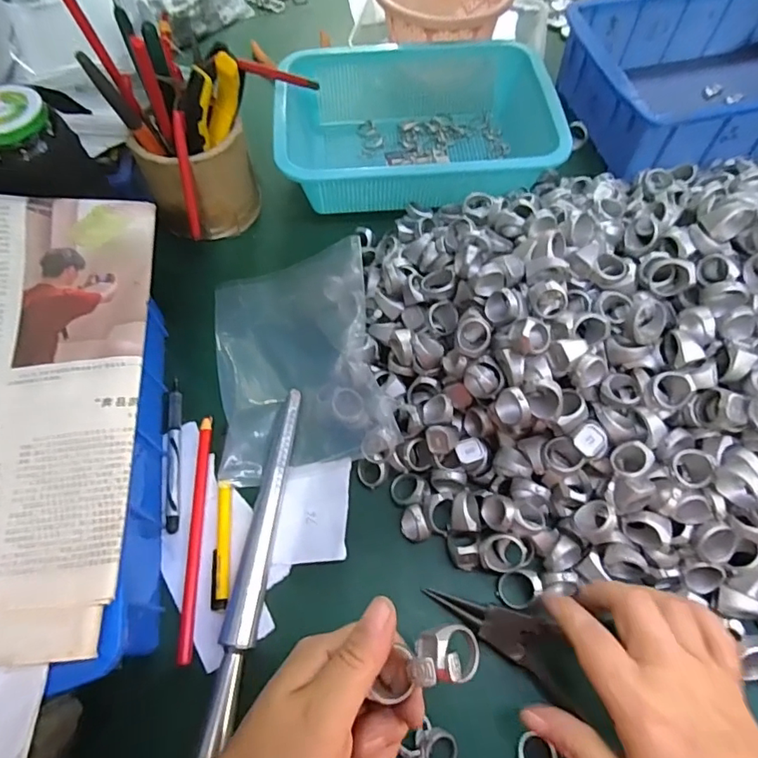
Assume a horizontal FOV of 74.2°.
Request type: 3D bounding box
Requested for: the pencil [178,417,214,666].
[{"bbox_3d":[-0.129,0.105,0.354,0.010,0.005,0.166,-4,62,0],"label":"pencil"}]

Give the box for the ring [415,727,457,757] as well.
[{"bbox_3d":[0.034,0.216,0.287,0.023,0.017,0.026,-11,62,-4],"label":"ring"}]

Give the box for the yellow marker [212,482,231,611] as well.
[{"bbox_3d":[-0.110,0.114,0.349,0.012,0.006,0.084,-7,62,-2],"label":"yellow marker"}]

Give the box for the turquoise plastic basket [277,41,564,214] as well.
[{"bbox_3d":[0.036,-0.262,0.516,0.265,0.073,0.200,-6,62,-1],"label":"turquoise plastic basket"}]

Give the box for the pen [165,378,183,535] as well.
[{"bbox_3d":[-0.157,0.055,0.382,0.009,0.006,0.121,-10,62,-3],"label":"pen"}]

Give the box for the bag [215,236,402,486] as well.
[{"bbox_3d":[-0.068,-0.028,0.407,0.130,0.029,0.207,-10,62,-3],"label":"bag"}]

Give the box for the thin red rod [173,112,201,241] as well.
[{"bbox_3d":[-0.160,-0.166,0.418,0.008,0.101,0.010,11,38,9],"label":"thin red rod"}]

